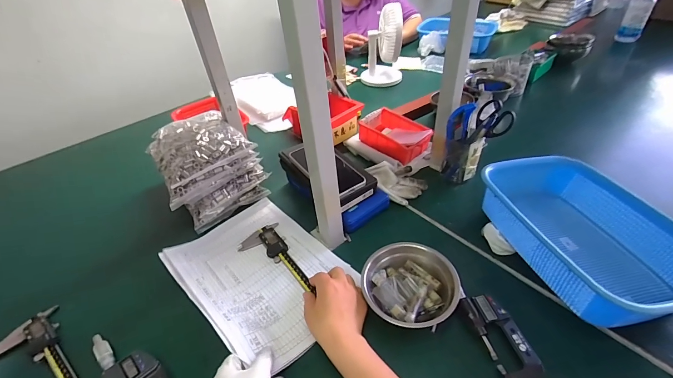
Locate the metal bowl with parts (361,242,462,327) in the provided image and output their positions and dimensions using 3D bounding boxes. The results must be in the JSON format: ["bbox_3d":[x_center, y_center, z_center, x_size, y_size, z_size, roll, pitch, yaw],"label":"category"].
[{"bbox_3d":[0.098,0.137,0.460,0.122,0.052,0.125,-3,41,3],"label":"metal bowl with parts"}]

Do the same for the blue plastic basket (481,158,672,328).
[{"bbox_3d":[0.369,0.059,0.522,0.201,0.120,0.329,-10,40,-12],"label":"blue plastic basket"}]

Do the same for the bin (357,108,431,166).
[{"bbox_3d":[0.136,-0.125,0.750,0.107,0.053,0.149,-32,47,-27],"label":"bin"}]

